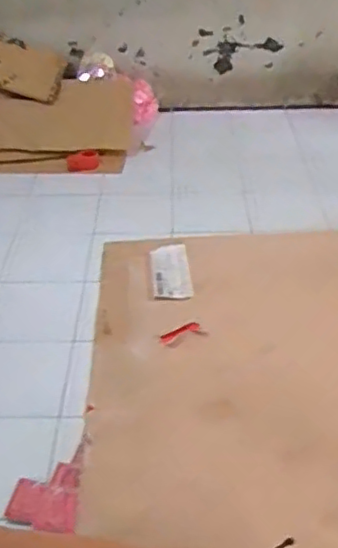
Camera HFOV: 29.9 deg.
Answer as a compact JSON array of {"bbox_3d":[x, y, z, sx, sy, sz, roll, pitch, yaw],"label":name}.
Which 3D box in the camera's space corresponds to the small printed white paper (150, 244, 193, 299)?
[{"bbox_3d":[0.001,-0.003,0.661,0.040,0.011,0.089,-4,36,-3],"label":"small printed white paper"}]

